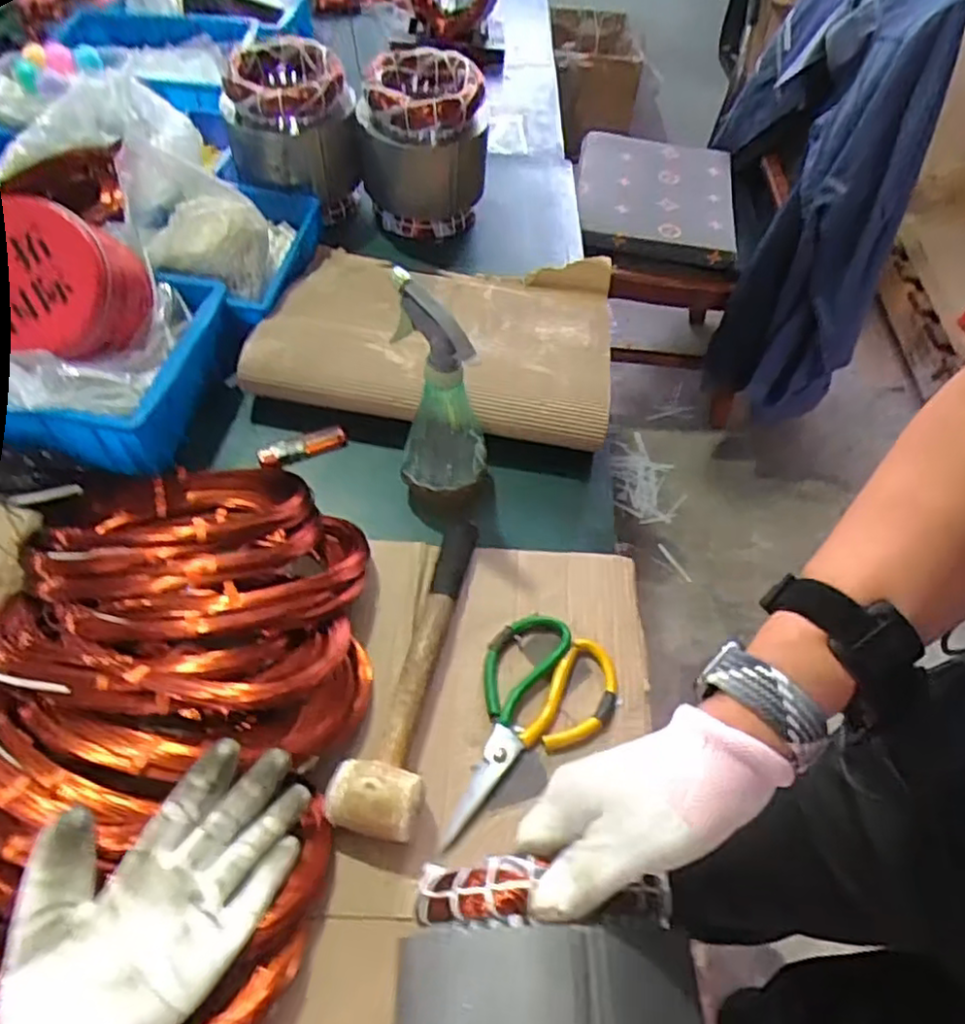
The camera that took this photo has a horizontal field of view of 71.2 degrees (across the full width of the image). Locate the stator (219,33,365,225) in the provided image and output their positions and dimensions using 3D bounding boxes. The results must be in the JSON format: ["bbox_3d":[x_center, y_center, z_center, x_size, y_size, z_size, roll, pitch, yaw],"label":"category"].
[{"bbox_3d":[-0.223,-0.447,0.792,0.137,0.143,0.137,-11,57,-11],"label":"stator"}]

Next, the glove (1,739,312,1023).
[{"bbox_3d":[-0.193,0.225,0.375,0.126,0.026,0.202,27,50,-2],"label":"glove"}]

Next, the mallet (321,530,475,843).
[{"bbox_3d":[-0.041,0.107,0.517,0.061,0.043,0.271,15,56,6],"label":"mallet"}]

